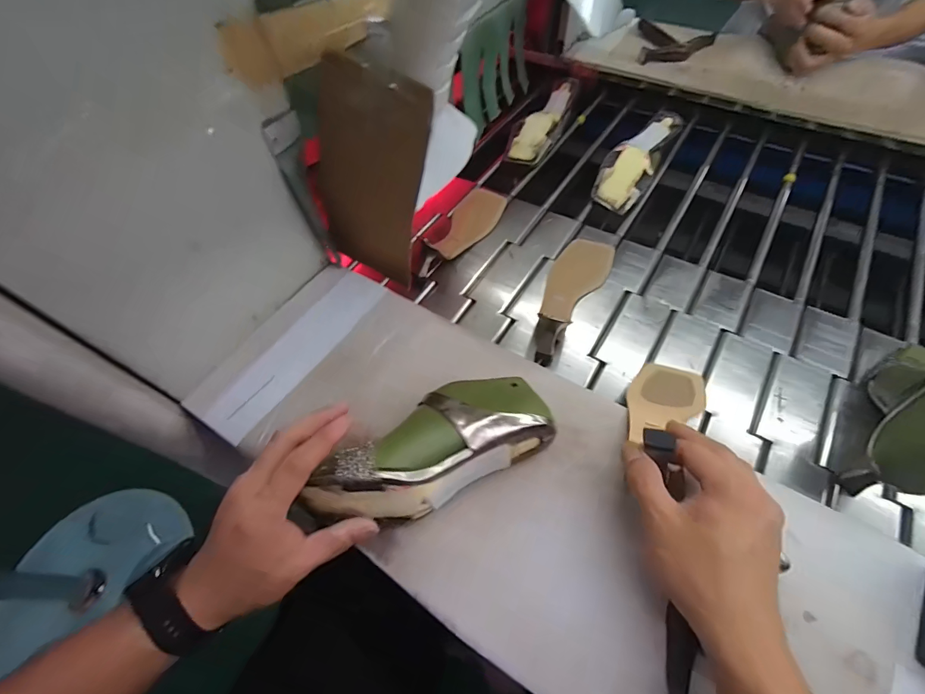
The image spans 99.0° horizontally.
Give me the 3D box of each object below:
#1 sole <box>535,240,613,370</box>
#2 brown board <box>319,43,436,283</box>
[{"bbox_3d":[0.146,-0.084,0.525,0.072,0.060,0.224,22,62,15],"label":"sole"},{"bbox_3d":[-0.101,-0.175,0.424,0.115,0.207,0.018,20,39,4],"label":"brown board"}]

